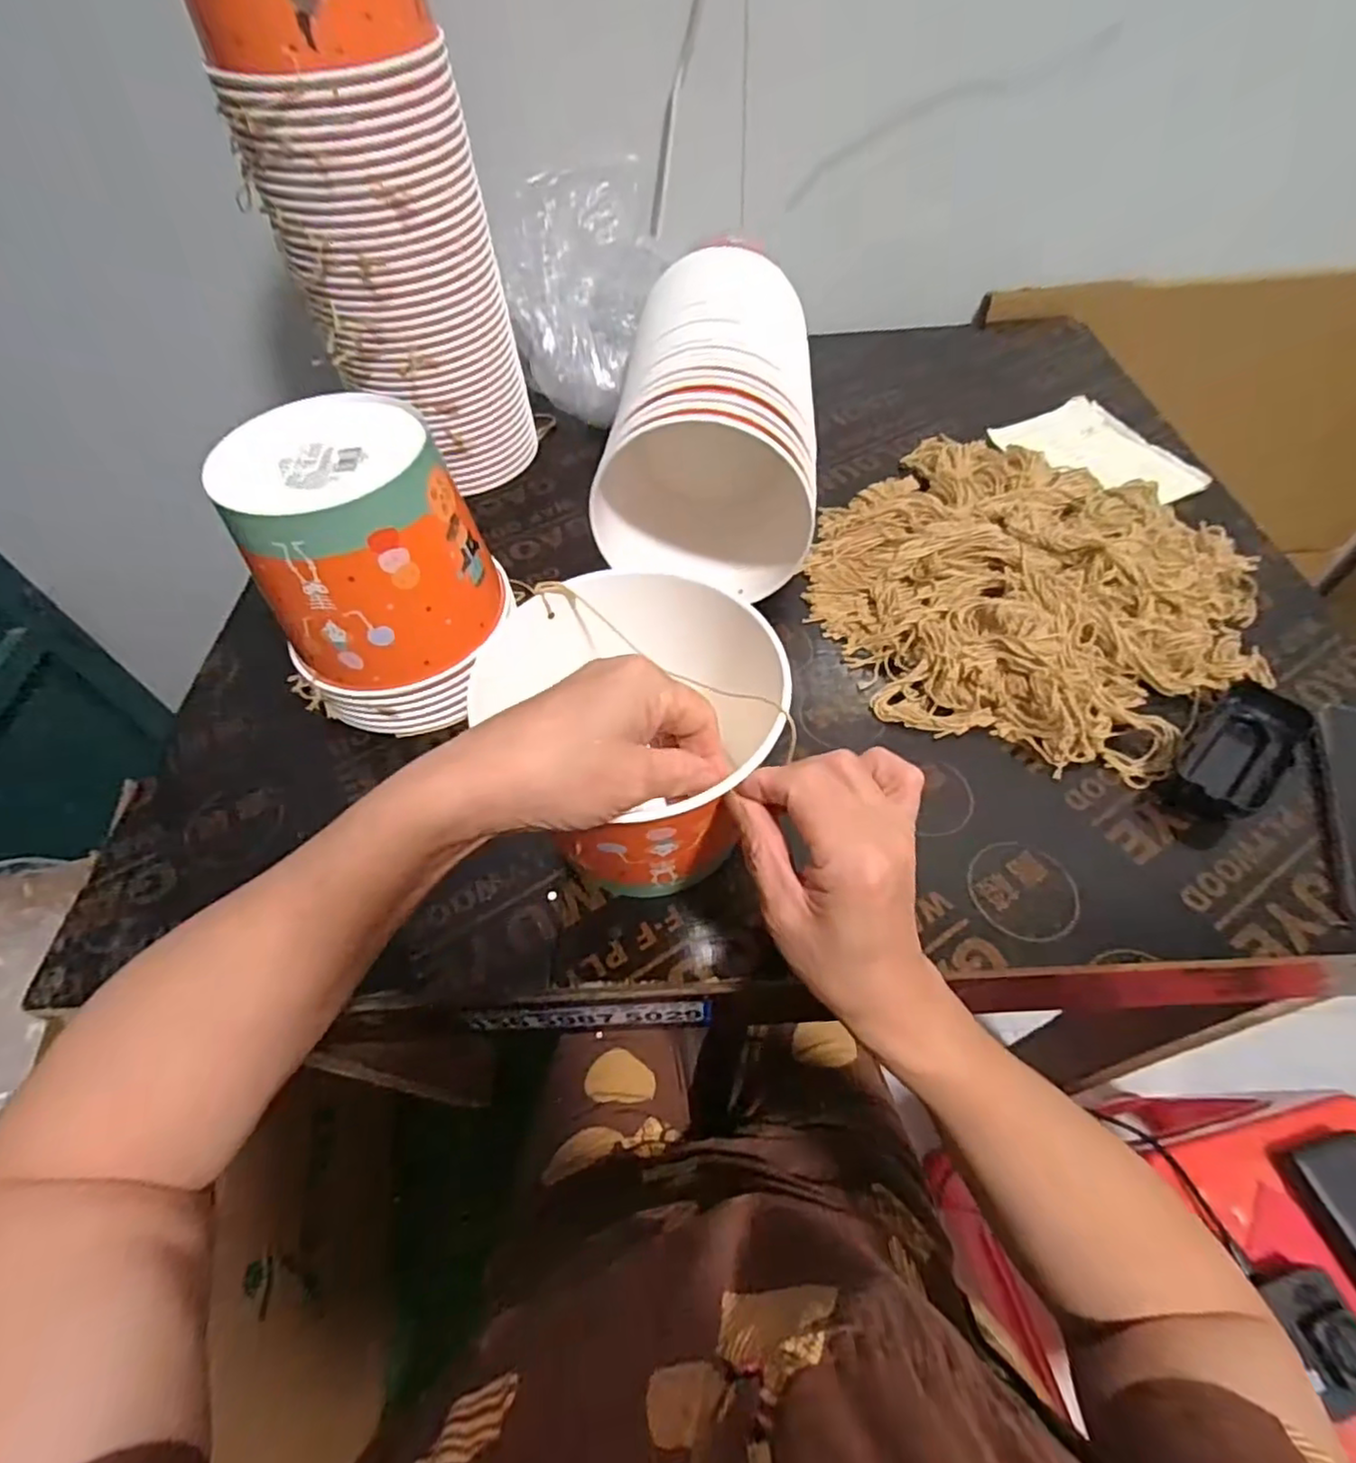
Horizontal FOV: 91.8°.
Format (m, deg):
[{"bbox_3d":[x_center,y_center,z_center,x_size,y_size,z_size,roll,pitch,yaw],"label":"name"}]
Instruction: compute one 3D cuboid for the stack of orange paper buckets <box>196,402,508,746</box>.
[{"bbox_3d":[-0.207,-0.112,0.458,0.139,0.163,0.150,4,54,6],"label":"stack of orange paper buckets"}]

